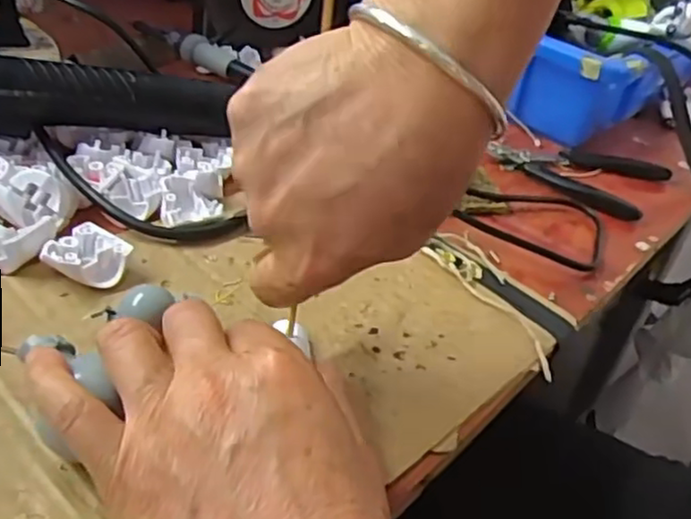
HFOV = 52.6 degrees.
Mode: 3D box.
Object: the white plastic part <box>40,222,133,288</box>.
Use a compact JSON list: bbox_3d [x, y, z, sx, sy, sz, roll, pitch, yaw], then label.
[{"bbox_3d":[-0.121,-0.001,0.331,0.030,0.017,0.030,3,42,-2],"label":"white plastic part"}]

